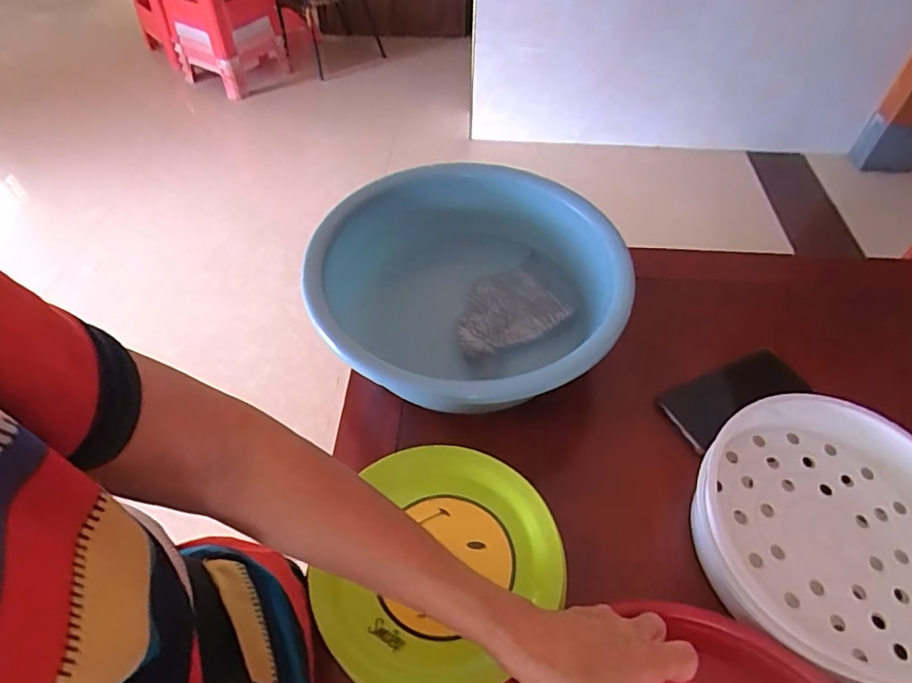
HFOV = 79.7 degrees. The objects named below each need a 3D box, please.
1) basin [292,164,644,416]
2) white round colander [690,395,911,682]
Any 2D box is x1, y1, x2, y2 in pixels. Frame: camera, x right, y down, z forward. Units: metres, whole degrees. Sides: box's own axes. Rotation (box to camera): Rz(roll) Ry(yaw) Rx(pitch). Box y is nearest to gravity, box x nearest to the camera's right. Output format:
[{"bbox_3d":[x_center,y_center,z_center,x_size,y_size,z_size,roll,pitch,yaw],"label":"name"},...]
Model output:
[{"bbox_3d":[0.013,-0.051,0.570,0.286,0.098,0.301,2,52,-3],"label":"basin"},{"bbox_3d":[0.322,0.159,0.442,0.245,0.065,0.209,13,52,5],"label":"white round colander"}]

